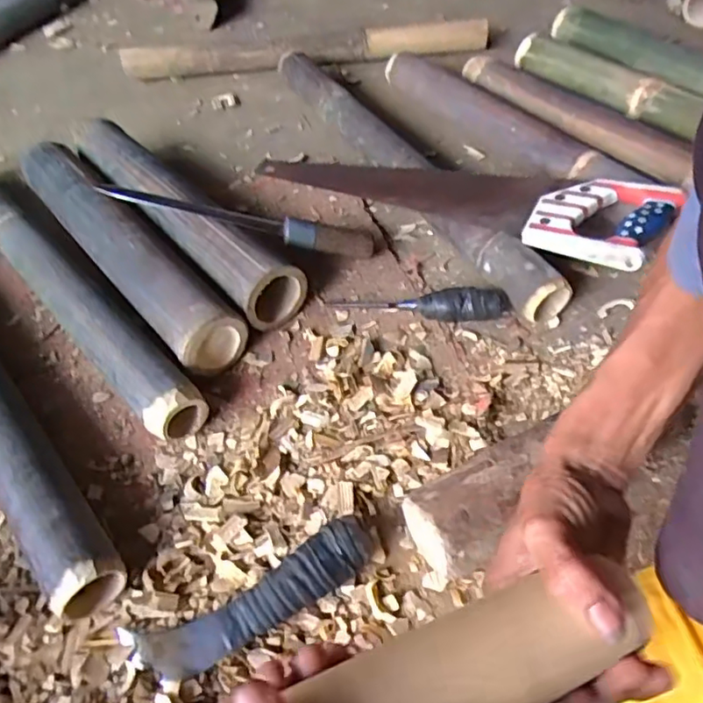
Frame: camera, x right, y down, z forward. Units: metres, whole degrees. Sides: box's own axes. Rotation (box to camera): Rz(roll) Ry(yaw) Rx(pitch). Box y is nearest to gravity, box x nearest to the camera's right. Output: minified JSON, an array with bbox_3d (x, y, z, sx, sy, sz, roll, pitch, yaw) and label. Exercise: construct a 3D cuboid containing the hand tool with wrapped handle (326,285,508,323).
[{"bbox_3d":[0.076,-0.054,0.665,0.201,0.042,0.027,2,52,6],"label":"hand tool with wrapped handle"}]

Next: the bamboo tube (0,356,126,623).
[{"bbox_3d":[-0.417,0.017,0.644,0.058,0.070,0.658,-35,58,-21],"label":"bamboo tube"}]

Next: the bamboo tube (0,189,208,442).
[{"bbox_3d":[-0.382,-0.111,0.737,0.069,0.075,0.658,-37,58,-23],"label":"bamboo tube"}]

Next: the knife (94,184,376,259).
[{"bbox_3d":[-0.133,-0.159,0.703,0.327,0.029,0.045,11,52,-4],"label":"knife"}]

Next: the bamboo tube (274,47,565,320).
[{"bbox_3d":[0.058,-0.264,0.817,0.058,0.070,0.649,-25,54,-15],"label":"bamboo tube"}]

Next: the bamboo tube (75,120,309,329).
[{"bbox_3d":[-0.231,-0.189,0.772,0.088,0.096,0.471,-34,57,-21],"label":"bamboo tube"}]

